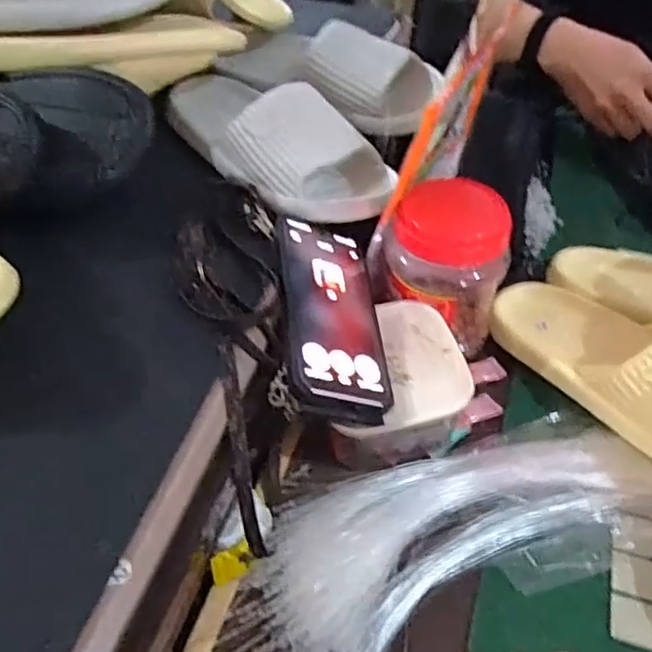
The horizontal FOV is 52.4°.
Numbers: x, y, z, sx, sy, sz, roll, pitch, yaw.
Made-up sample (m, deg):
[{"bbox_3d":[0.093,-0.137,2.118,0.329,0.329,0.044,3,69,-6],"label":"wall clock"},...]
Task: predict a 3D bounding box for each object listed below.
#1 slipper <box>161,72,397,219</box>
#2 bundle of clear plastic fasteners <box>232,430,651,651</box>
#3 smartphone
[{"bbox_3d":[-0.049,-0.166,0.559,0.256,0.060,0.100,35,54,27],"label":"slipper"},{"bbox_3d":[0.076,0.145,0.433,0.364,0.033,0.157,-21,51,-21],"label":"bundle of clear plastic fasteners"},{"bbox_3d":[0.004,-0.009,0.476,0.077,0.012,0.168,15,48,-26],"label":"smartphone"}]

